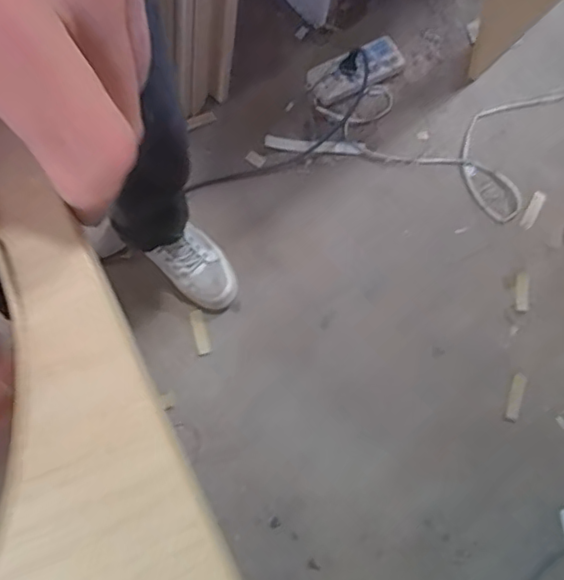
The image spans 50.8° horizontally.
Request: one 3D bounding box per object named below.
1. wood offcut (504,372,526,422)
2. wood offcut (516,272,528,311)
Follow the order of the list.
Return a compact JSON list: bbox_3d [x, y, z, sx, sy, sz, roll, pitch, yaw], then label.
[{"bbox_3d":[0.418,0.193,1.062,0.022,0.006,0.087,19,76,4],"label":"wood offcut"},{"bbox_3d":[0.449,0.003,1.110,0.023,0.004,0.072,5,75,1],"label":"wood offcut"}]

